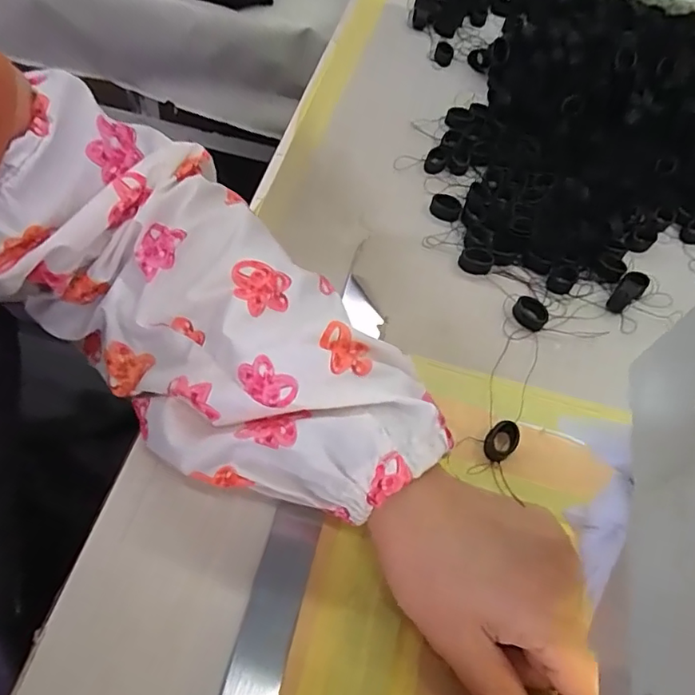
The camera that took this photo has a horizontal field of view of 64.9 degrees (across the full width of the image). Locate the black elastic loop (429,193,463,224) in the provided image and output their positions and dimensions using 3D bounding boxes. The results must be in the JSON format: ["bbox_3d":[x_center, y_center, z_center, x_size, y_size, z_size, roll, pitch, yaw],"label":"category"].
[{"bbox_3d":[0.066,-0.095,0.366,0.019,0.006,0.017,6,58,1],"label":"black elastic loop"}]

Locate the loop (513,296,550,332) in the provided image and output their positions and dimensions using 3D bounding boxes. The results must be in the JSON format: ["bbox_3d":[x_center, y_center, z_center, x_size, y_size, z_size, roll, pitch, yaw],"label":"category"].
[{"bbox_3d":[0.110,-0.021,0.327,0.021,0.008,0.015,39,64,19],"label":"loop"}]

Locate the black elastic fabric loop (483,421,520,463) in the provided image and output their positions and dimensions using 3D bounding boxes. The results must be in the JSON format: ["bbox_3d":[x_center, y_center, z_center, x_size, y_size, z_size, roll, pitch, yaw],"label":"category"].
[{"bbox_3d":[0.079,0.048,0.282,0.015,0.007,0.021,35,63,17],"label":"black elastic fabric loop"}]

